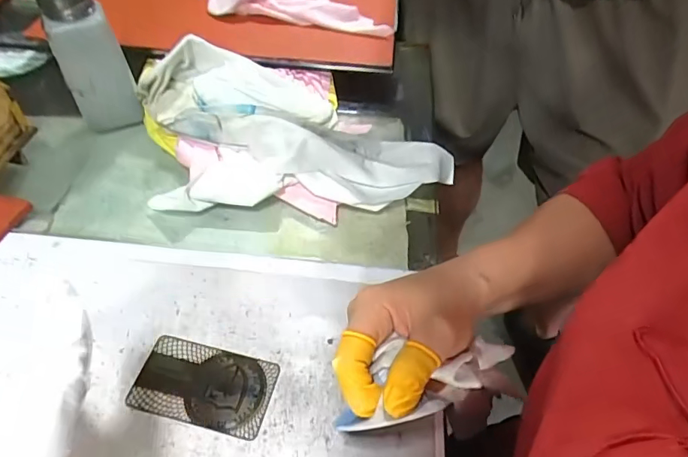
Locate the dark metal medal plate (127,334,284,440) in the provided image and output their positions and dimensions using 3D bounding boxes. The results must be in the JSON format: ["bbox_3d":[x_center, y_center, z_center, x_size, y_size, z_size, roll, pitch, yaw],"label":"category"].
[{"bbox_3d":[-0.089,0.098,0.296,0.086,0.004,0.050,11,51,9],"label":"dark metal medal plate"}]

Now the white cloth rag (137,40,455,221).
[{"bbox_3d":[-0.046,-0.096,0.428,0.295,0.050,0.179,0,50,1],"label":"white cloth rag"}]

